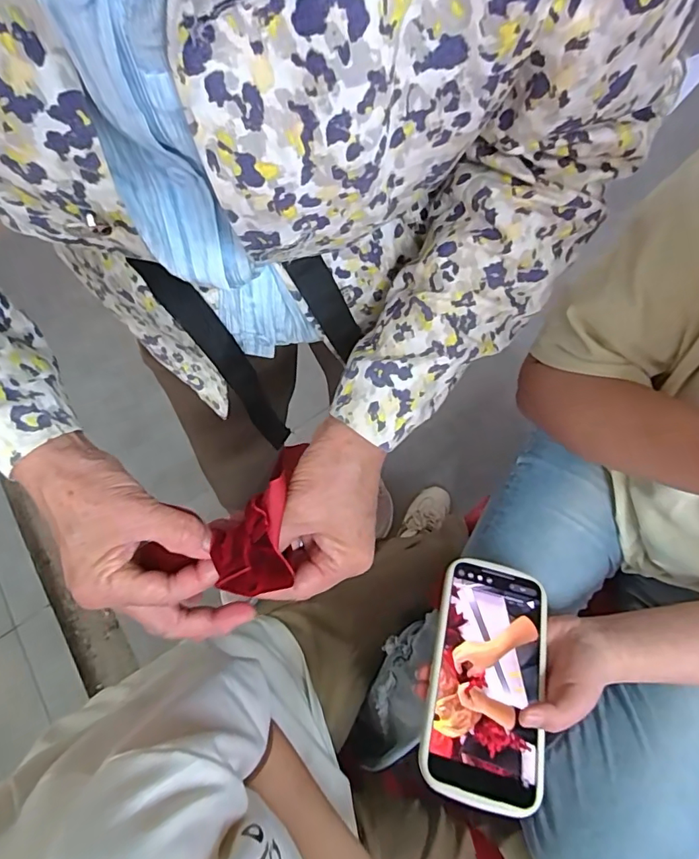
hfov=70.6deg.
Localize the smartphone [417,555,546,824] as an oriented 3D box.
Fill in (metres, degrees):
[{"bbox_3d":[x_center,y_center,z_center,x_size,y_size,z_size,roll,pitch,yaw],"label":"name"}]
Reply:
[{"bbox_3d":[0.106,0.184,0.380,0.084,0.007,0.171,13,53,9],"label":"smartphone"}]

